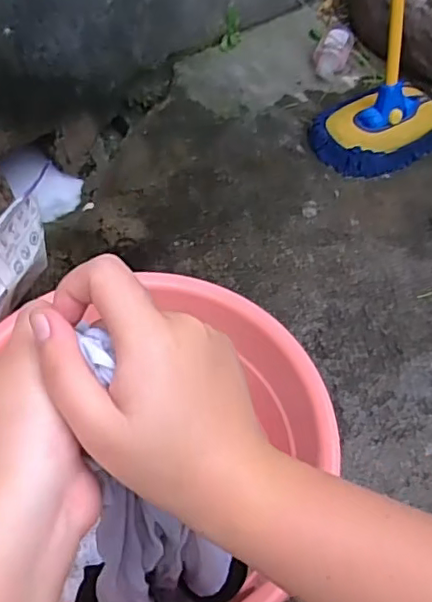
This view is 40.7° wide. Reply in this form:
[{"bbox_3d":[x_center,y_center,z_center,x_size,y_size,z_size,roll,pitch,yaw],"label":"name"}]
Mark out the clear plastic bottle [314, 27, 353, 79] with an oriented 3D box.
[{"bbox_3d":[0.247,-0.529,1.235,0.073,0.056,0.124,18,55,8],"label":"clear plastic bottle"}]

